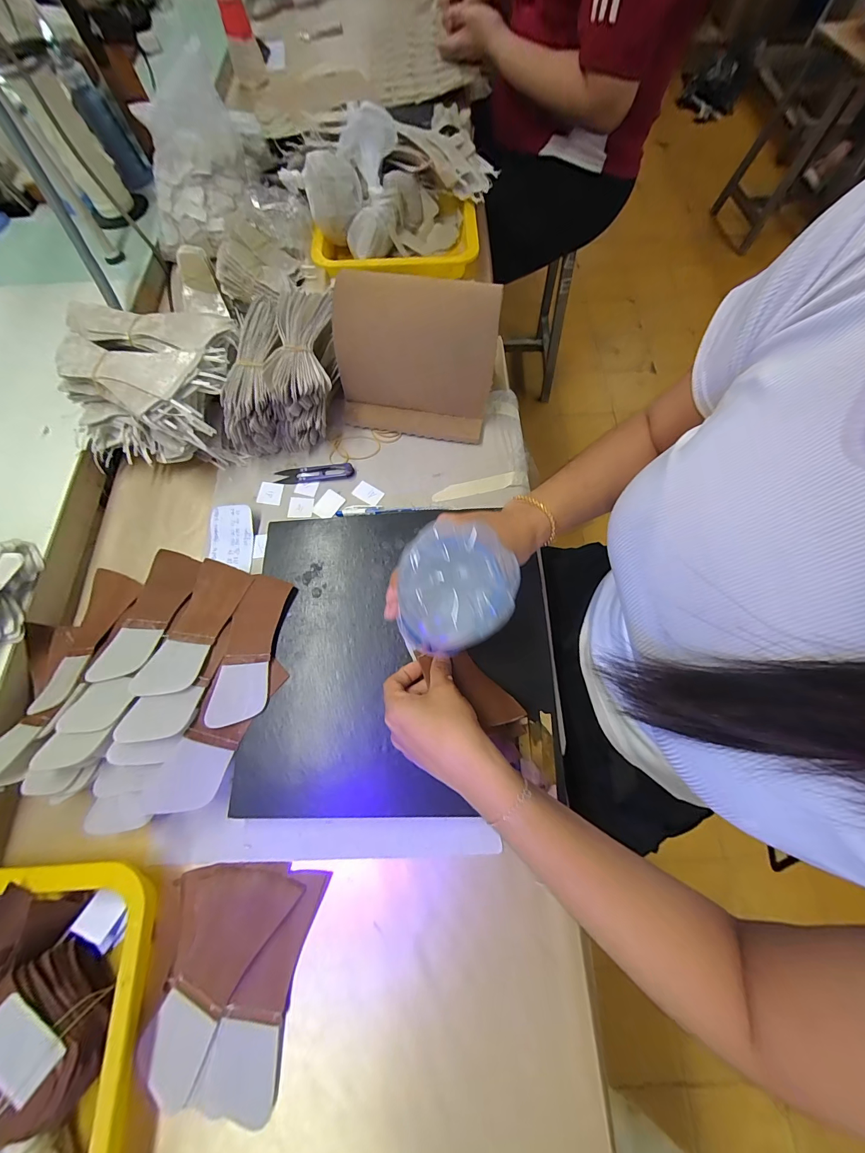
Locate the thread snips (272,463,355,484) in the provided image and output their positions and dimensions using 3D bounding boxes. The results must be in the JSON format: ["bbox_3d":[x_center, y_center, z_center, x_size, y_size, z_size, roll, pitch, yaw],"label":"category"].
[{"bbox_3d":[-0.149,-0.131,0.475,0.098,0.007,0.021,-4,70,0],"label":"thread snips"}]

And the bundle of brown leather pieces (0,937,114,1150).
[{"bbox_3d":[-0.296,0.349,0.276,0.094,0.062,0.082,39,75,14],"label":"bundle of brown leather pieces"}]

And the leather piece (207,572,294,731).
[{"bbox_3d":[-0.185,0.070,0.383,0.053,0.008,0.151,4,70,3],"label":"leather piece"}]

